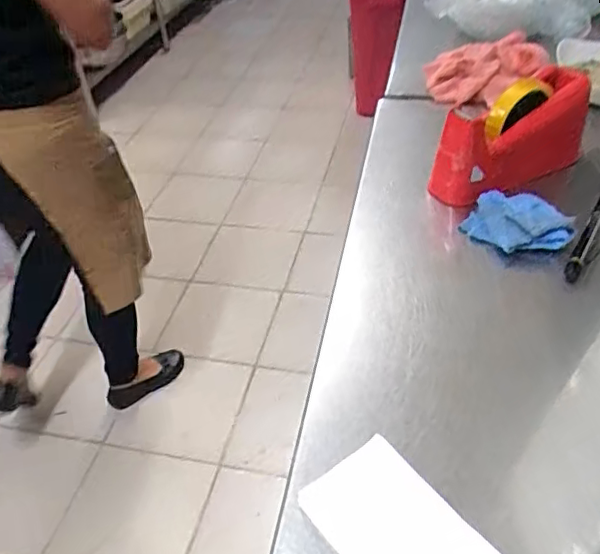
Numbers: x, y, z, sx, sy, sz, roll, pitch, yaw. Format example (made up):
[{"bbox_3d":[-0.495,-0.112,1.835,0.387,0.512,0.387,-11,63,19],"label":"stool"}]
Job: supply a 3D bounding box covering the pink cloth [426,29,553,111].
[{"bbox_3d":[0.269,-0.313,0.888,0.162,0.068,0.152,9,42,11],"label":"pink cloth"}]

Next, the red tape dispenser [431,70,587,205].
[{"bbox_3d":[0.242,-0.160,0.692,0.192,0.111,0.063,-24,45,-20],"label":"red tape dispenser"}]

